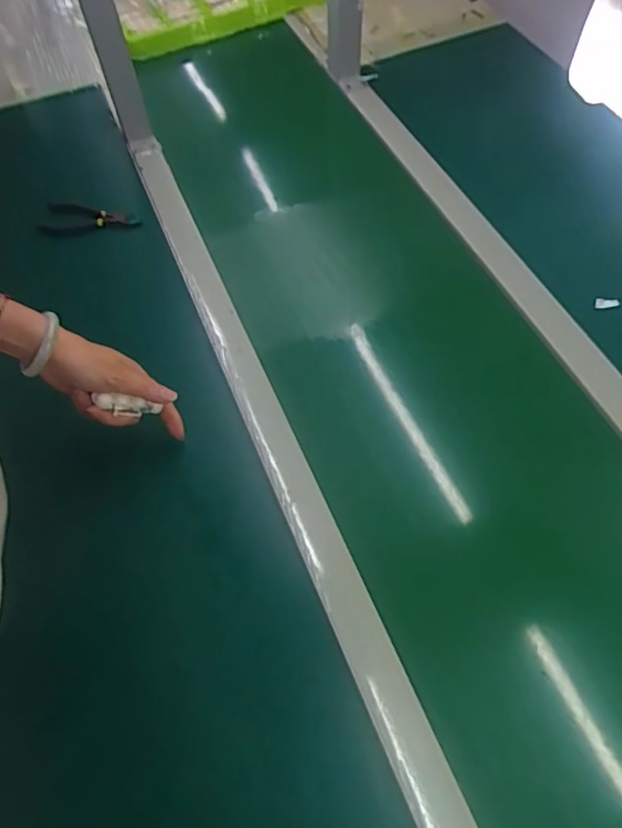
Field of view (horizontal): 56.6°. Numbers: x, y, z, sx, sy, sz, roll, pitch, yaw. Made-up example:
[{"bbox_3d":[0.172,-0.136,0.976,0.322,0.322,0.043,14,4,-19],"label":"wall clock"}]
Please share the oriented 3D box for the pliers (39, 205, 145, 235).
[{"bbox_3d":[-0.288,-0.249,0.752,0.128,0.011,0.049,7,60,8],"label":"pliers"}]

